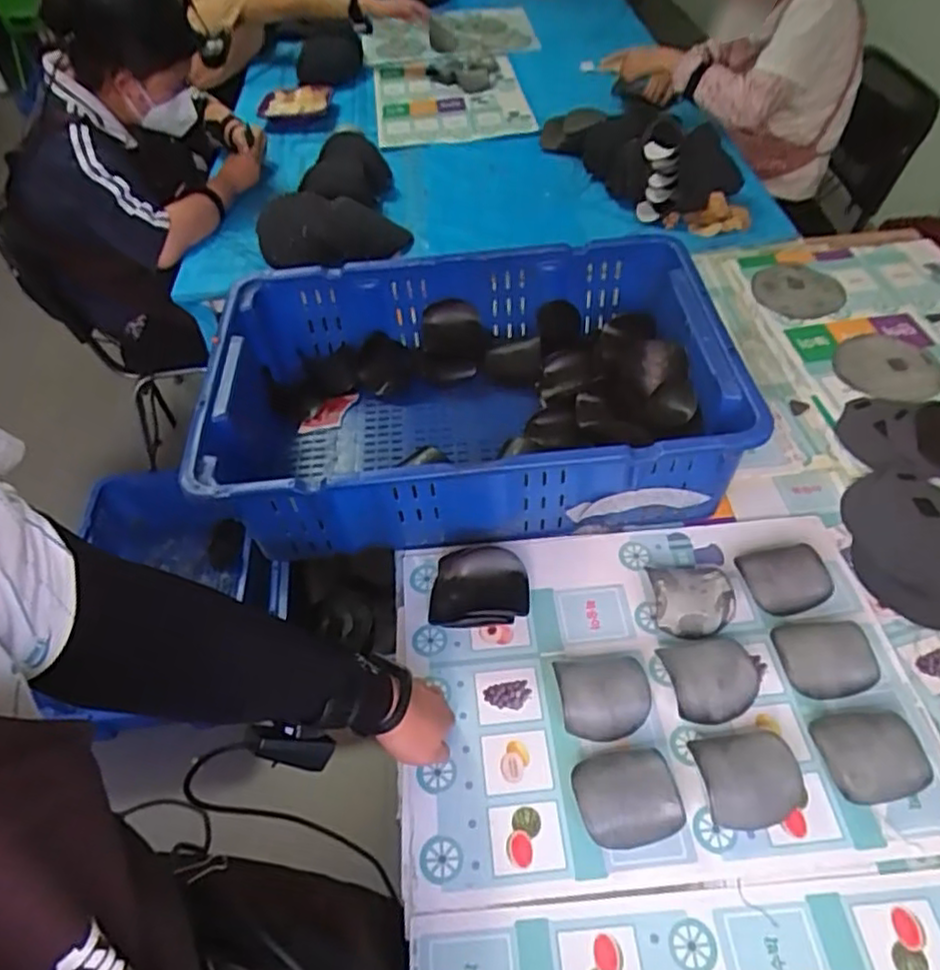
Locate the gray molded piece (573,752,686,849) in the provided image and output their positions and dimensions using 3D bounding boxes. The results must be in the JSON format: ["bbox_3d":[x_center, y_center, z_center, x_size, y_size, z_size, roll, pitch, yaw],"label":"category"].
[{"bbox_3d":[0.148,0.298,0.651,0.096,0.032,0.080,-12,50,-8],"label":"gray molded piece"}]

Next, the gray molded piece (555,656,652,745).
[{"bbox_3d":[0.139,0.221,0.714,0.090,0.033,0.081,-3,49,1],"label":"gray molded piece"}]

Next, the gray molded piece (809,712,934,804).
[{"bbox_3d":[0.383,0.258,0.663,0.096,0.039,0.085,-10,50,-6],"label":"gray molded piece"}]

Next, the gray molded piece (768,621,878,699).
[{"bbox_3d":[0.375,0.187,0.730,0.101,0.032,0.078,1,49,3],"label":"gray molded piece"}]

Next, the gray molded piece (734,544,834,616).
[{"bbox_3d":[0.361,0.108,0.794,0.092,0.051,0.077,-12,50,-7],"label":"gray molded piece"}]

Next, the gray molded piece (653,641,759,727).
[{"bbox_3d":[0.253,0.202,0.722,0.091,0.034,0.086,-10,49,-5],"label":"gray molded piece"}]

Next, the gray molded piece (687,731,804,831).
[{"bbox_3d":[0.265,0.278,0.656,0.093,0.042,0.084,-9,49,-5],"label":"gray molded piece"}]

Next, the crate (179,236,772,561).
[{"bbox_3d":[-0.009,-0.133,0.932,0.649,0.173,0.459,-4,49,0],"label":"crate"}]

